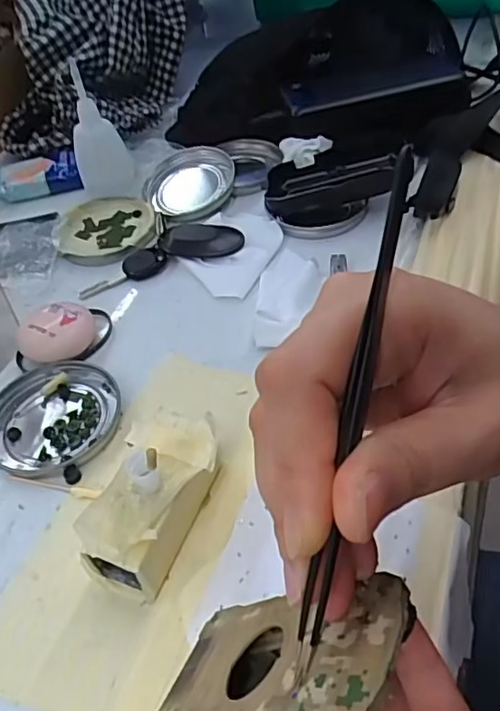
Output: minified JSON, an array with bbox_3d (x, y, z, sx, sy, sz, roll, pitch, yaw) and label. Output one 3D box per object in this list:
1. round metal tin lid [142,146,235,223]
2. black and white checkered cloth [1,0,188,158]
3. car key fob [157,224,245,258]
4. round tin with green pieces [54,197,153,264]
[{"bbox_3d":[-0.054,-0.144,0.492,0.074,0.016,0.084,17,52,21],"label":"round metal tin lid"},{"bbox_3d":[-0.157,-0.310,0.569,0.168,0.147,0.202,-2,48,5],"label":"black and white checkered cloth"},{"bbox_3d":[-0.038,-0.088,0.445,0.062,0.011,0.039,-5,47,3],"label":"car key fob"},{"bbox_3d":[-0.115,-0.099,0.473,0.077,0.013,0.083,-21,49,-12],"label":"round tin with green pieces"}]

